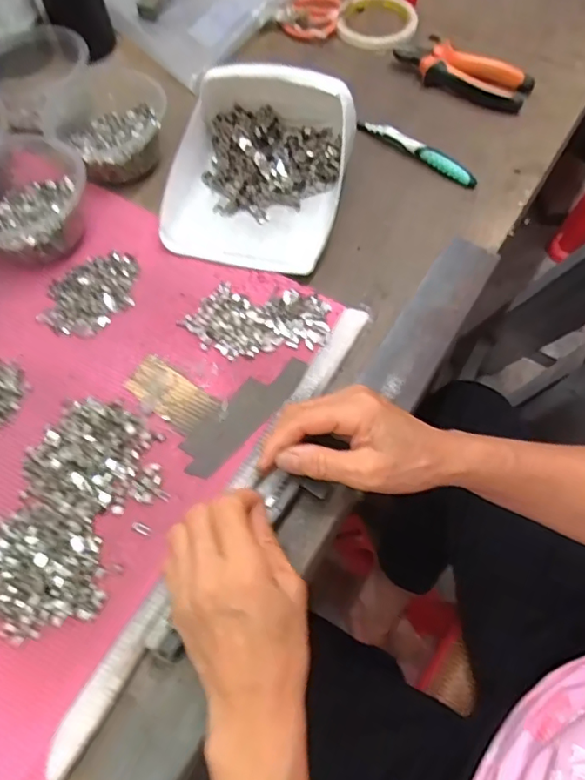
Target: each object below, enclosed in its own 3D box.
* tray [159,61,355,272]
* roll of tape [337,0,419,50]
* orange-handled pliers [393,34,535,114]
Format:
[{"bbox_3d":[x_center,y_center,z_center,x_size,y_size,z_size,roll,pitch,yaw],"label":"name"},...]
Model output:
[{"bbox_3d":[-0.031,-0.208,0.491,0.154,0.081,0.177,11,64,8],"label":"tray"},{"bbox_3d":[0.098,-0.442,0.658,0.095,0.020,0.093,-1,63,2],"label":"roll of tape"},{"bbox_3d":[0.183,-0.343,0.591,0.145,0.024,0.055,23,66,13],"label":"orange-handled pliers"}]

